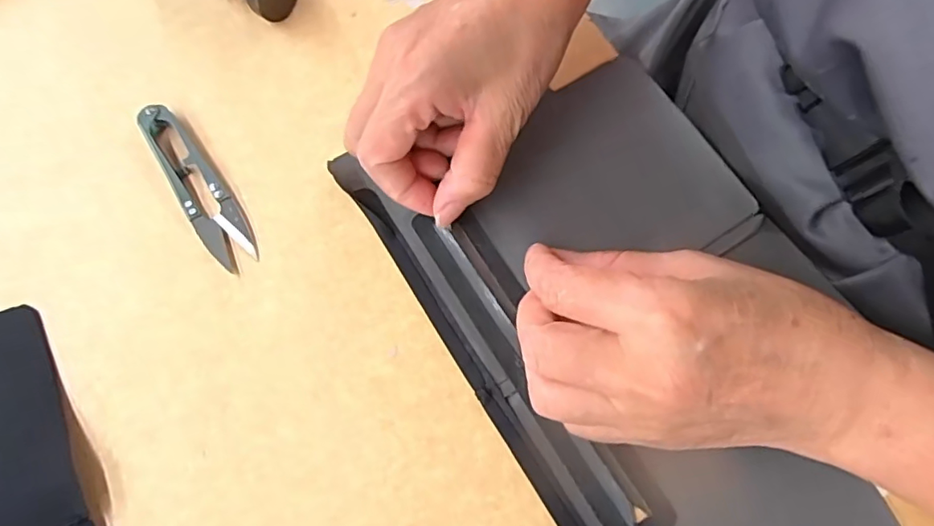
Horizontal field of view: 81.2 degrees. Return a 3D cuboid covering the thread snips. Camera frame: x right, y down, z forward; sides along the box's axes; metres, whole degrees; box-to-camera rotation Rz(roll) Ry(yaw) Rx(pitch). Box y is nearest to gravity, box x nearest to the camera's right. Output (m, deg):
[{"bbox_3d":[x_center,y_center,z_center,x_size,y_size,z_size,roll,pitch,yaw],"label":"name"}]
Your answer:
[{"bbox_3d":[-0.138,-0.041,0.278,0.024,0.010,0.102,-33,74,-10],"label":"thread snips"}]

